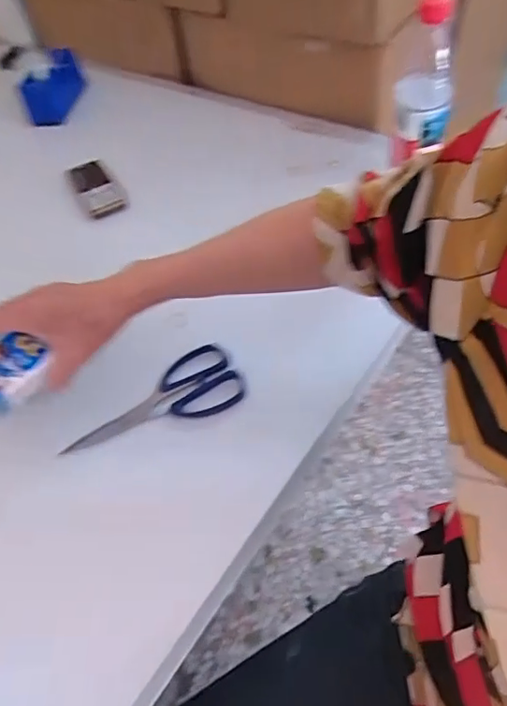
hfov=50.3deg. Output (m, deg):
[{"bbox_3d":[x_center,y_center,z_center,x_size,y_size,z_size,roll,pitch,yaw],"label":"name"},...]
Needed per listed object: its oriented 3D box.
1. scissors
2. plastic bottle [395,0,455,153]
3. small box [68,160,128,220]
[{"bbox_3d":[-0.099,0.058,0.542,0.180,0.022,0.081,-29,55,-16],"label":"scissors"},{"bbox_3d":[0.200,-0.315,0.630,0.063,0.176,0.074,8,53,12],"label":"plastic bottle"},{"bbox_3d":[-0.235,-0.246,0.796,0.053,0.027,0.126,-25,54,-14],"label":"small box"}]

